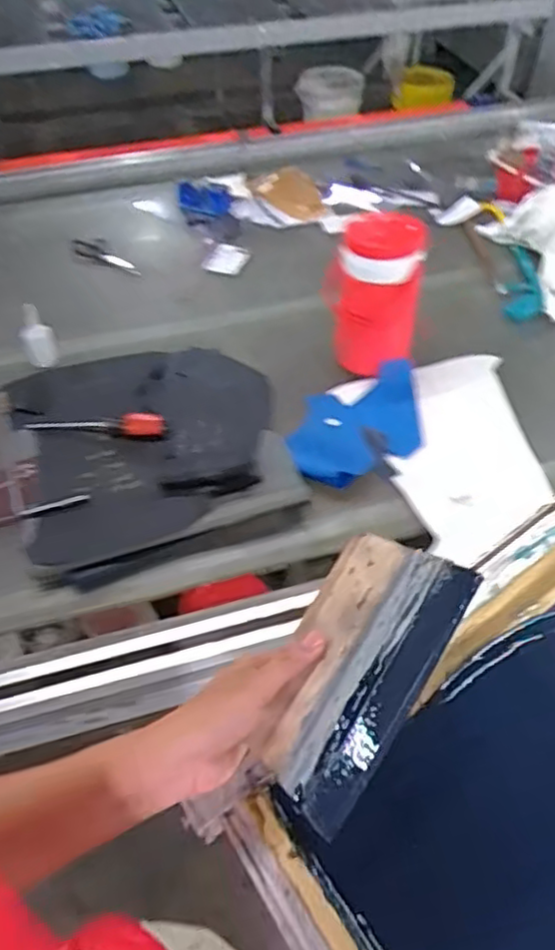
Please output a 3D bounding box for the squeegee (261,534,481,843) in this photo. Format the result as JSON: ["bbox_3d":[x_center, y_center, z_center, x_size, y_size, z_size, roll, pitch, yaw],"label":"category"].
[{"bbox_3d":[0.052,0.133,0.470,0.111,0.030,0.181,24,77,48],"label":"squeegee"}]

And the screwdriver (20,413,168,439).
[{"bbox_3d":[-0.298,-0.080,1.113,0.229,0.033,0.029,0,49,5],"label":"screwdriver"}]

